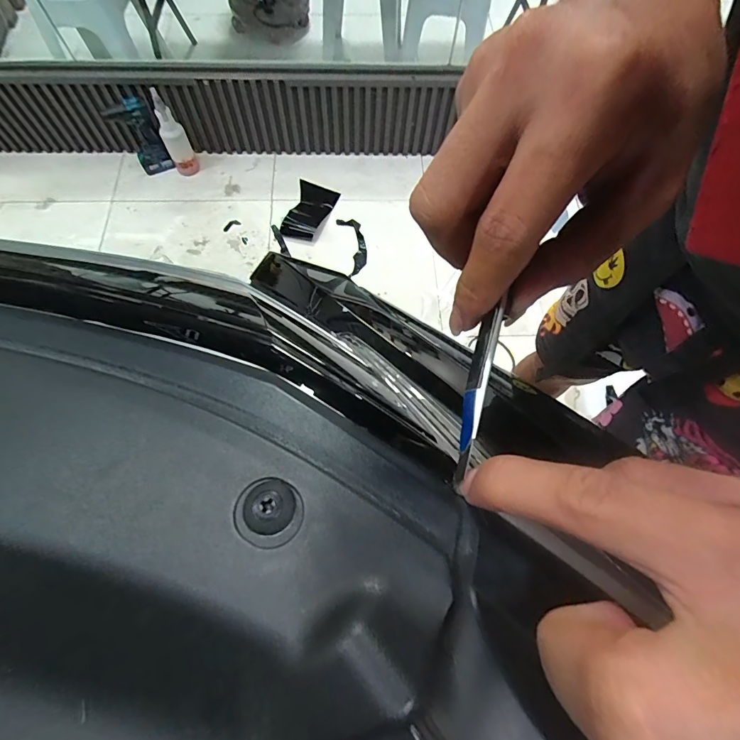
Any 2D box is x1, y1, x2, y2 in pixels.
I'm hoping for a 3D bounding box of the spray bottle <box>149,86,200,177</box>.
[{"bbox_3d":[-0.723,-0.863,1.471,0.086,0.292,0.086,-25,71,-11],"label":"spray bottle"}]

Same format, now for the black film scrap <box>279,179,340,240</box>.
[{"bbox_3d":[-0.231,-0.606,1.511,0.156,0.049,0.293,15,68,5],"label":"black film scrap"}]

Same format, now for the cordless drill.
[{"bbox_3d":[-0.850,-0.855,1.481,0.145,0.252,0.089,-30,52,-11],"label":"cordless drill"}]

